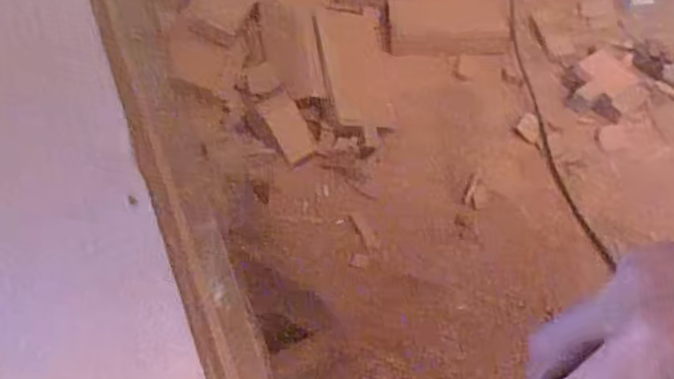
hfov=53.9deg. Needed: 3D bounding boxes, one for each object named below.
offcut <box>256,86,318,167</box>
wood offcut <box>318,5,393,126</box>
[{"bbox_3d":[-0.088,-0.111,1.167,0.064,0.013,0.142,-22,75,-15],"label":"offcut"},{"bbox_3d":[0.032,-0.228,1.204,0.111,0.031,0.258,-4,60,-5],"label":"wood offcut"}]

